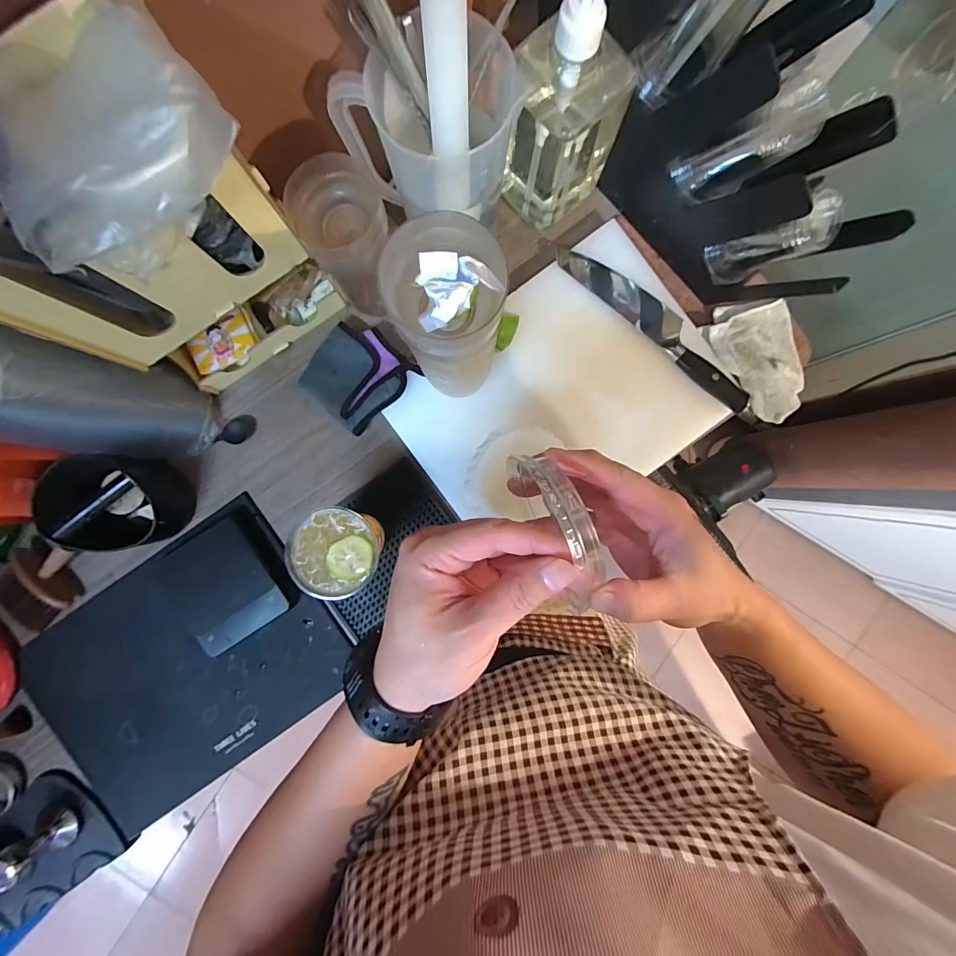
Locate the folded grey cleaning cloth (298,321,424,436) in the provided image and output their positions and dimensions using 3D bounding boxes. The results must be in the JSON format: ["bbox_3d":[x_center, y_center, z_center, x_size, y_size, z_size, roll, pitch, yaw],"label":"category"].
[{"bbox_3d":[-0.161,-0.136,0.541,0.124,0.026,0.118,43,91,1],"label":"folded grey cleaning cloth"}]

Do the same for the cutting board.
[{"bbox_3d":[0.115,-0.109,0.538,0.411,0.026,0.284,-36,89,1],"label":"cutting board"}]

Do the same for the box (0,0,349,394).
[{"bbox_3d":[-0.277,-0.202,0.390,0.217,0.335,0.151,-29,90,1],"label":"box"}]

